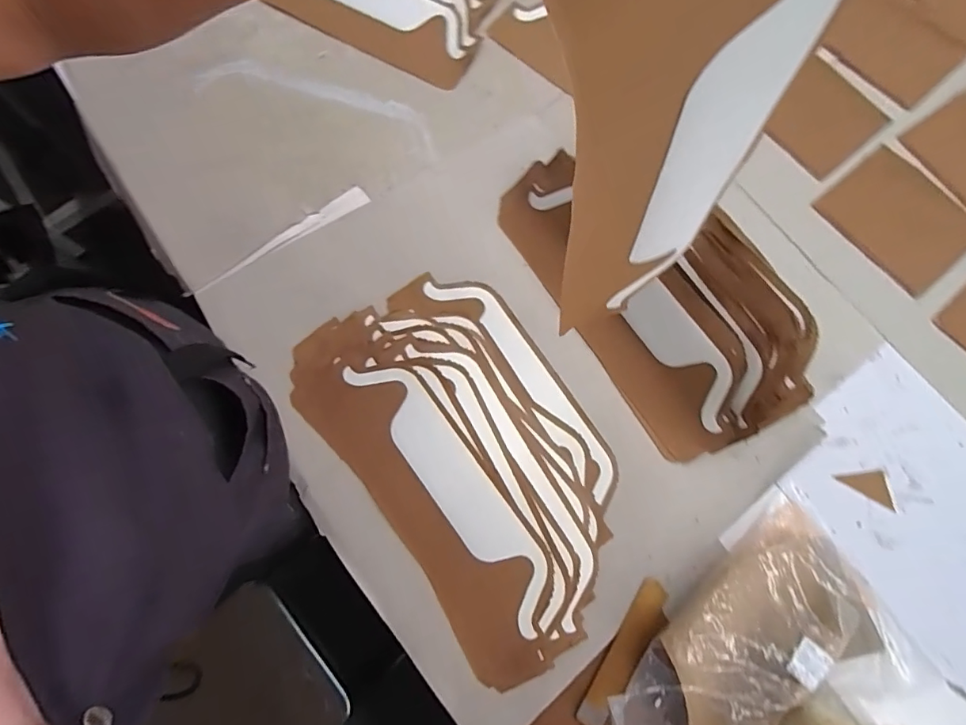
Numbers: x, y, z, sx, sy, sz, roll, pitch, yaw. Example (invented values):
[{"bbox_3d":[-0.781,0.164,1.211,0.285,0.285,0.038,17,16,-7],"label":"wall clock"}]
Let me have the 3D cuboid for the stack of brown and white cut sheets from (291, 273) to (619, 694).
[{"bbox_3d":[-0.009,0.103,0.607,0.281,0.025,0.456,-37,80,-8],"label":"stack of brown and white cut sheets"}]

